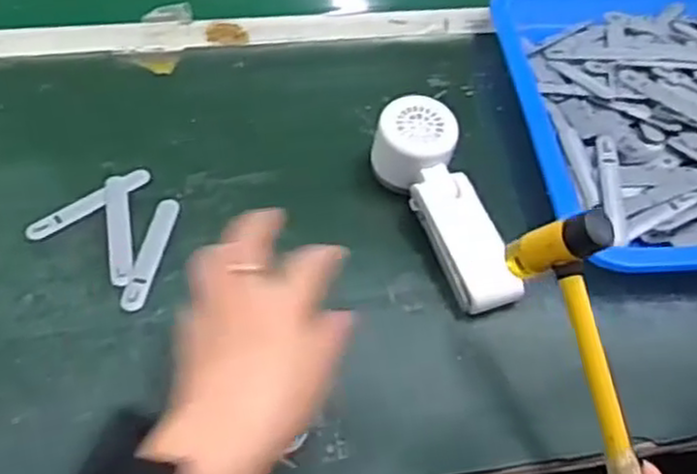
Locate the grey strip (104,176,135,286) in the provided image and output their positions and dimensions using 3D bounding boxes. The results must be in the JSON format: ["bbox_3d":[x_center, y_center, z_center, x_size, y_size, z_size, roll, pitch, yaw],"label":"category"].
[{"bbox_3d":[-0.162,-0.006,0.524,0.017,0.008,0.092,-8,52,-12],"label":"grey strip"}]

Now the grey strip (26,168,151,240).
[{"bbox_3d":[-0.187,-0.026,0.539,0.095,0.007,0.017,-29,59,-26],"label":"grey strip"}]

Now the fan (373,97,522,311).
[{"bbox_3d":[0.068,-0.022,0.539,0.056,0.049,0.170,-16,67,-18],"label":"fan"}]

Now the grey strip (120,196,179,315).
[{"bbox_3d":[-0.136,0.010,0.515,0.015,0.004,0.094,10,51,2],"label":"grey strip"}]

